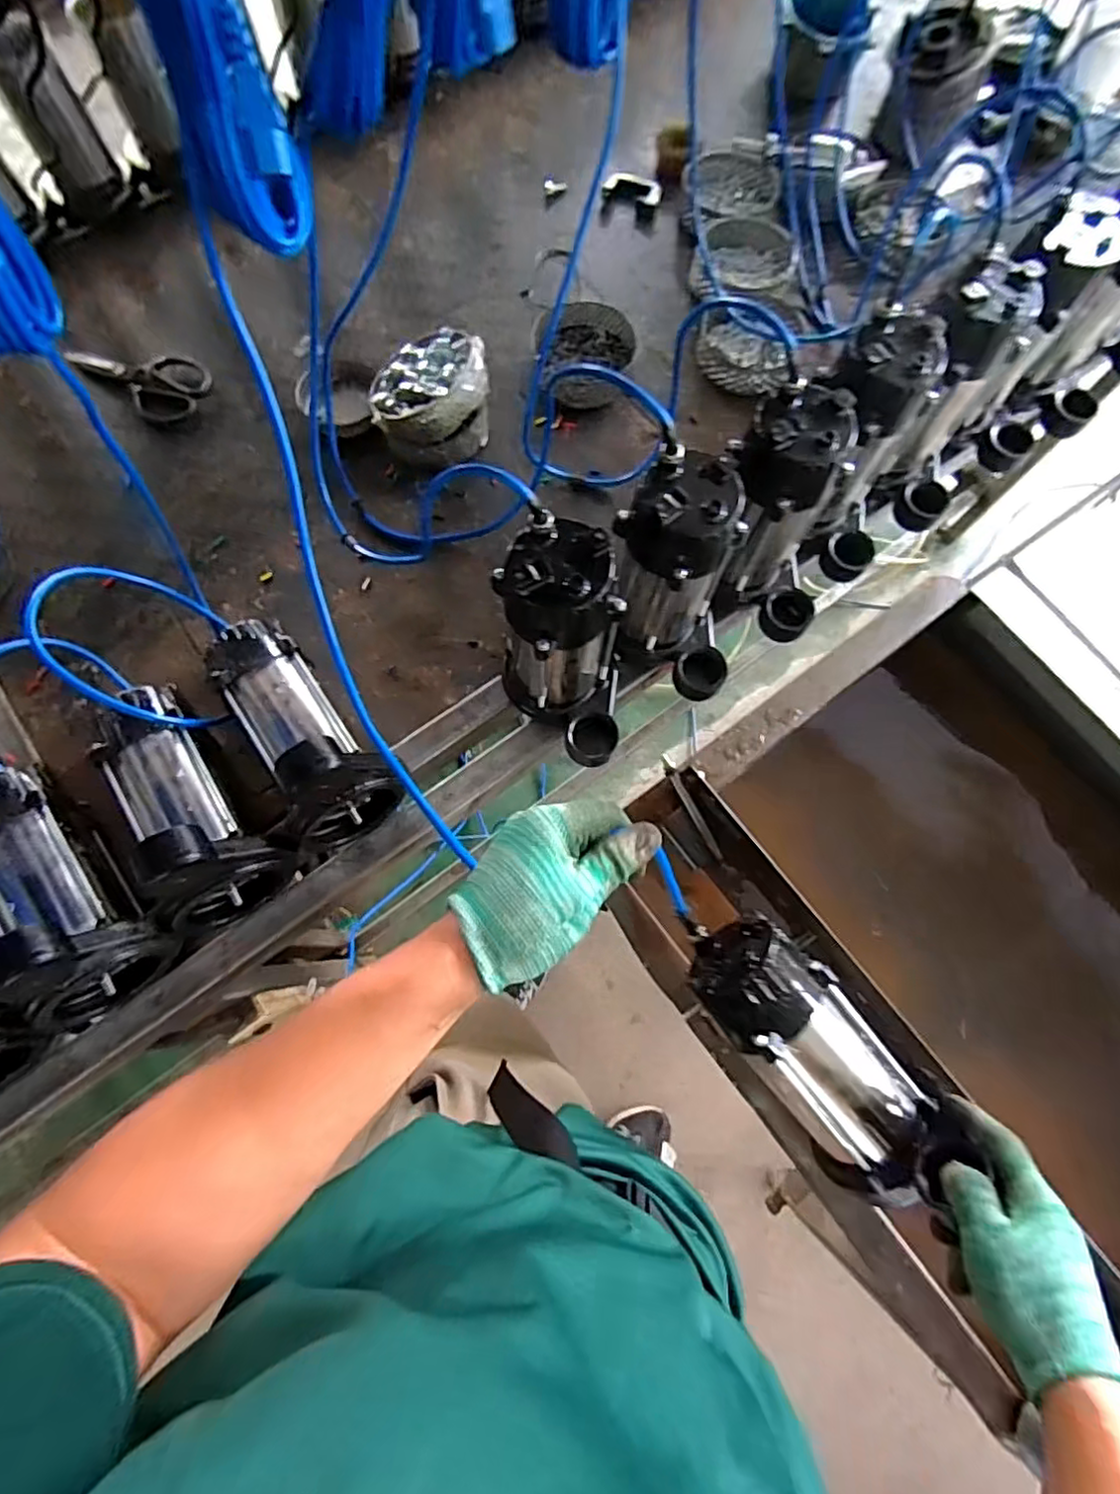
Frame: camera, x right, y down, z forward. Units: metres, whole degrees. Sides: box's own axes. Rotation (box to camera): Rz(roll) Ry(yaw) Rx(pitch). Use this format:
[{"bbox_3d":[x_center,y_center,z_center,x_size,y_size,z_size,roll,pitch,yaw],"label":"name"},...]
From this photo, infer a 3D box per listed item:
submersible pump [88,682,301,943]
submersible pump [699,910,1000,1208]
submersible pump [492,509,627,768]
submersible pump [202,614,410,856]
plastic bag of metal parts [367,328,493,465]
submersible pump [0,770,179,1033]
[{"bbox_3d":[-0.364,0.047,0.589,0.103,0.143,0.226,-39,78,-11],"label":"submersible pump"},{"bbox_3d":[0.211,0.250,0.521,0.096,0.097,0.238,-41,89,-12],"label":"submersible pump"},{"bbox_3d":[0.006,-0.076,0.603,0.117,0.247,0.147,-7,74,-3],"label":"submersible pump"},{"bbox_3d":[-0.264,-0.020,0.622,0.116,0.171,0.235,-40,78,-12],"label":"submersible pump"},{"bbox_3d":[-0.156,-0.425,0.782,0.138,0.098,0.133,-2,74,-2],"label":"plastic bag of metal parts"},{"bbox_3d":[-0.478,0.129,0.569,0.241,0.164,0.127,42,77,10],"label":"submersible pump"}]

